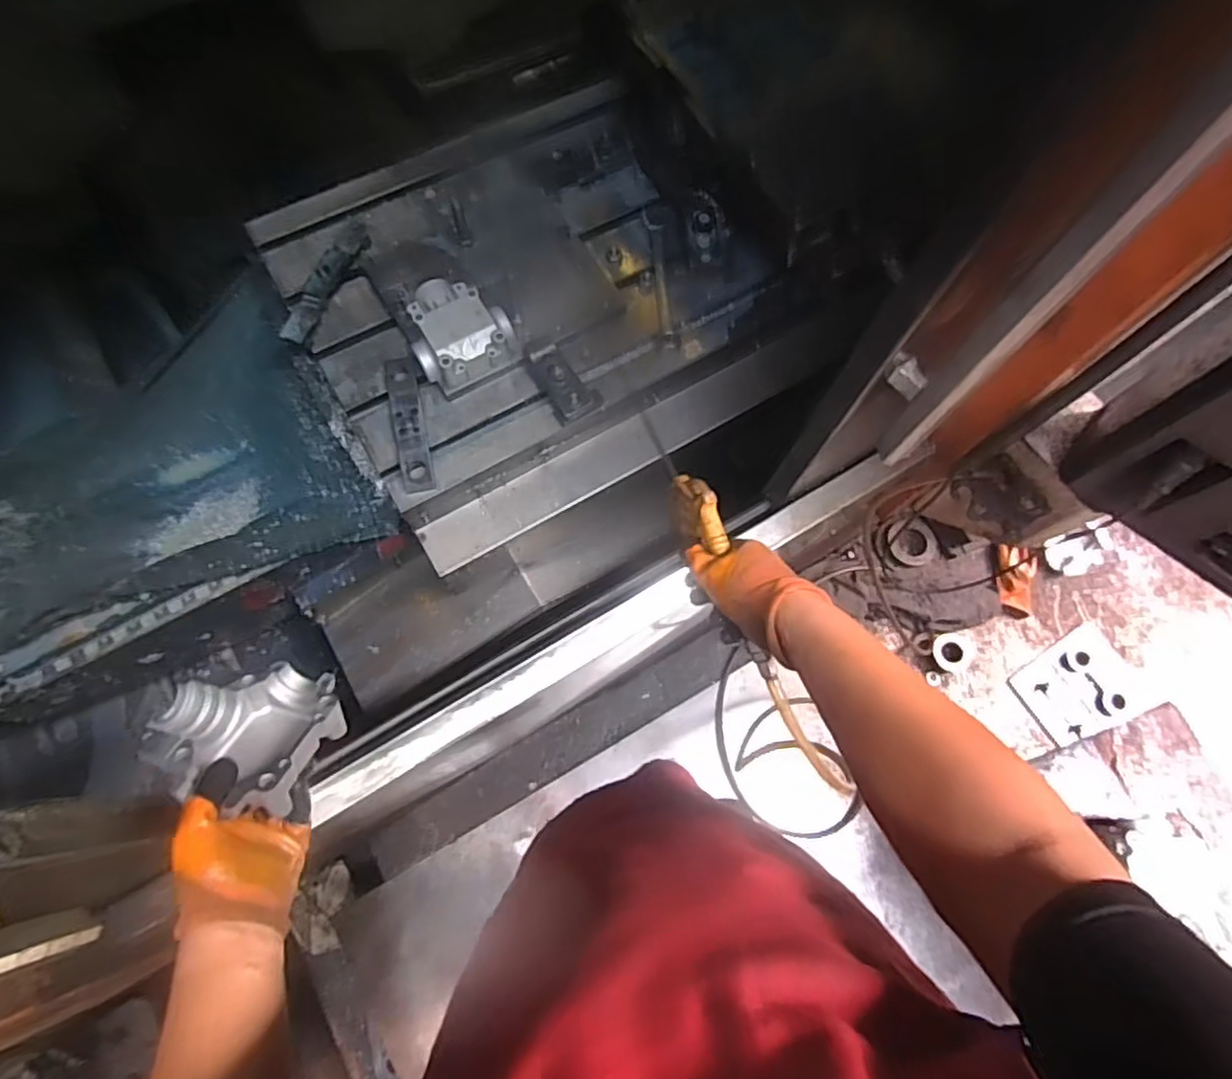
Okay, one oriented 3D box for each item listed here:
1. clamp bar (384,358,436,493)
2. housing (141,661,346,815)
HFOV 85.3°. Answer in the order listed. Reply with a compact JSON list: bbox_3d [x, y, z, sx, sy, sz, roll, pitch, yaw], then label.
[{"bbox_3d":[-0.279,-0.157,0.903,0.042,0.017,0.196,-13,72,-7],"label":"clamp bar"},{"bbox_3d":[-0.331,0.172,0.593,0.147,0.055,0.135,2,37,-2],"label":"housing"}]

